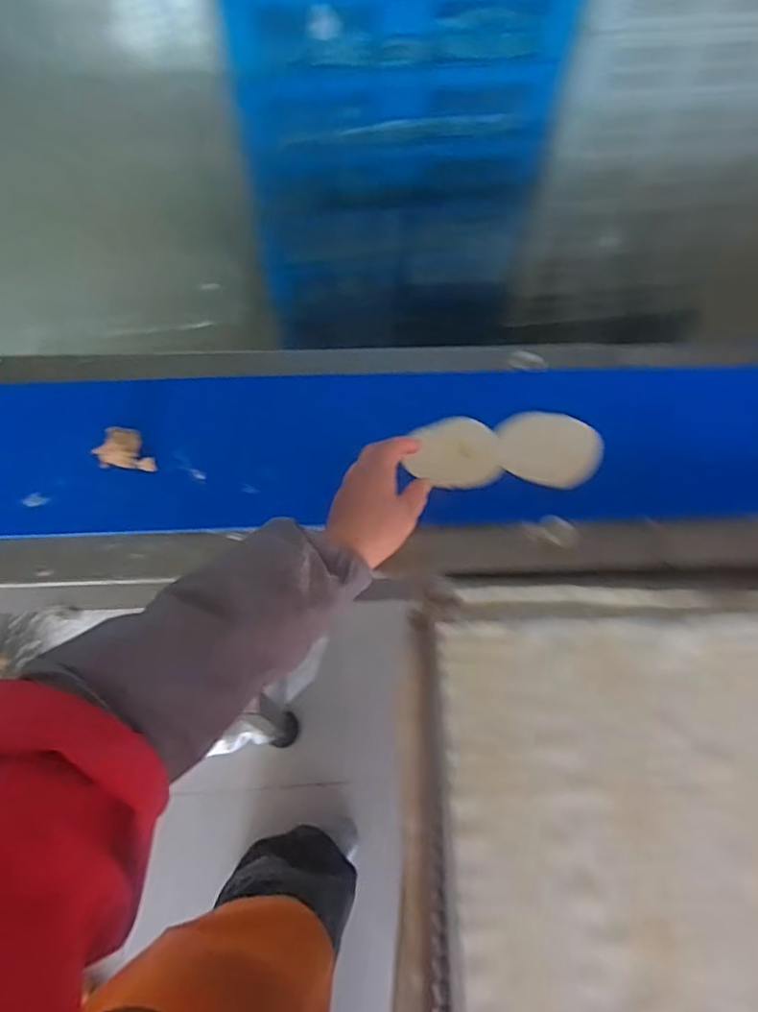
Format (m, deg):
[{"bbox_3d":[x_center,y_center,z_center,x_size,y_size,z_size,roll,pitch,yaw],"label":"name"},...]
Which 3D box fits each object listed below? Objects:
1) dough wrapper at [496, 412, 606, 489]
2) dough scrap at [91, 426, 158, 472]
[{"bbox_3d":[0.196,-0.068,0.696,0.114,0.010,0.098,21,69,12],"label":"dough wrapper"},{"bbox_3d":[-0.280,-0.063,0.663,0.065,0.010,0.045,4,93,-8],"label":"dough scrap"}]

